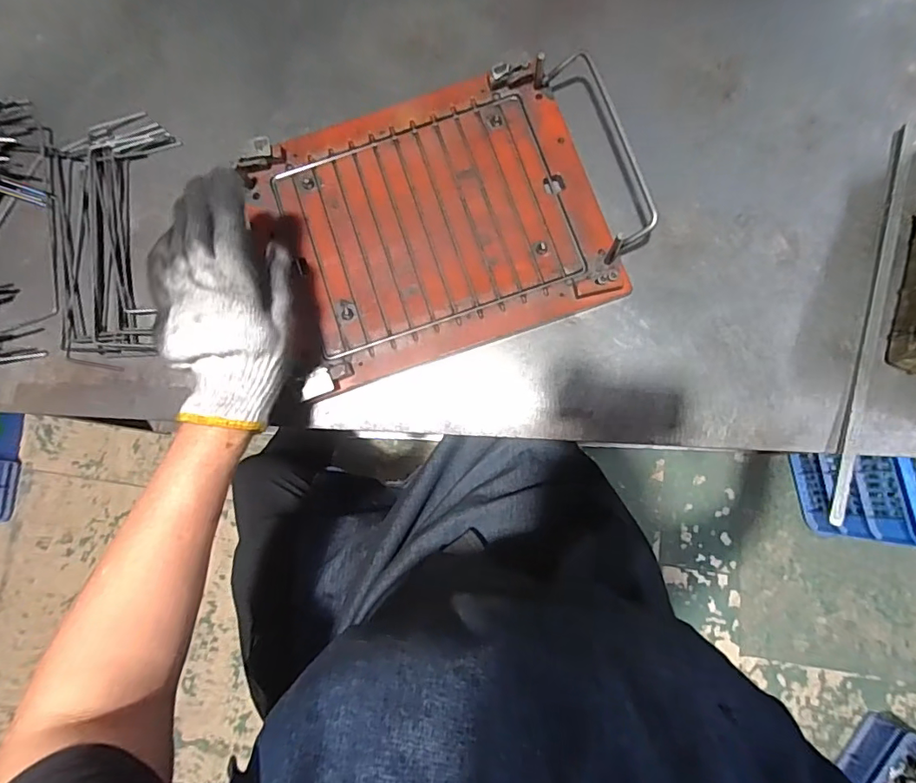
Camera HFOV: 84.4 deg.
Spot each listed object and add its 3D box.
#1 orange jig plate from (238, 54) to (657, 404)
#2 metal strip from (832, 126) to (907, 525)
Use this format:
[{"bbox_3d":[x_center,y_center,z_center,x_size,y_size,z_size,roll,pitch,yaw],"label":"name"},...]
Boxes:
[{"bbox_3d":[0.000,-0.157,0.451,0.332,0.022,0.232,-19,80,-2],"label":"orange jig plate"},{"bbox_3d":[0.351,-0.065,0.430,0.012,0.008,0.353,16,81,4],"label":"metal strip"}]

